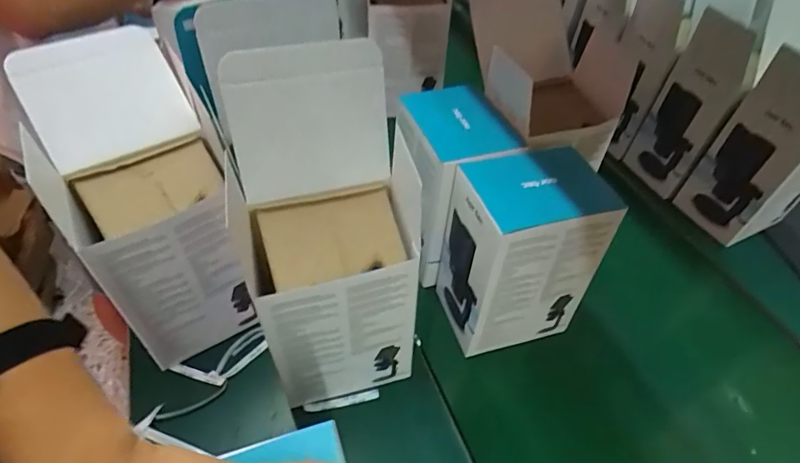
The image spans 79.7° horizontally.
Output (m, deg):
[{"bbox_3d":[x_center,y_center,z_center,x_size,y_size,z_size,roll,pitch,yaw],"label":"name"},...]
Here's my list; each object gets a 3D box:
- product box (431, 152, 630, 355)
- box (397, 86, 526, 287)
[{"bbox_3d":[0.142,0.027,0.592,0.147,0.224,0.119,-11,48,-14],"label":"product box"},{"bbox_3d":[0.065,-0.059,0.672,0.119,0.226,0.156,-20,51,-22],"label":"box"}]

